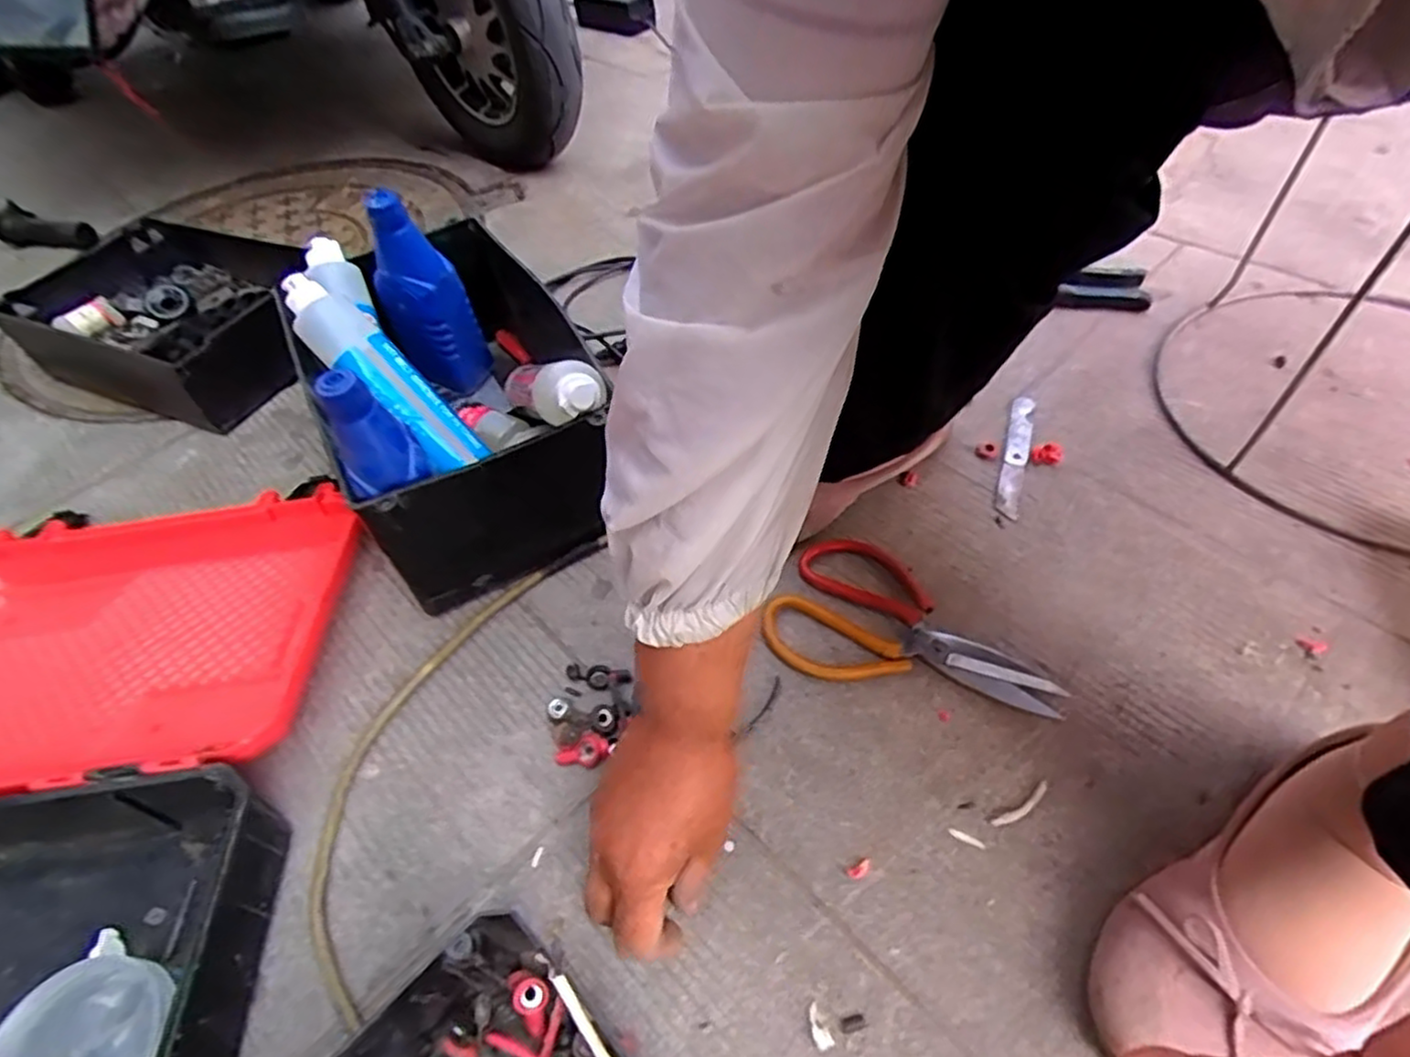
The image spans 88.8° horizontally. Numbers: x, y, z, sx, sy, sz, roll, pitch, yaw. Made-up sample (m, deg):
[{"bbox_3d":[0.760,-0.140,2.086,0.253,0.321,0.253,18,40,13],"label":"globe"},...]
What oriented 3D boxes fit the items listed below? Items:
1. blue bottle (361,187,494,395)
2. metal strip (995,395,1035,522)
[{"bbox_3d":[-0.258,-0.209,0.664,0.076,0.185,0.057,-26,52,-14],"label":"blue bottle"},{"bbox_3d":[0.271,-0.067,0.630,0.020,0.004,0.148,15,55,16],"label":"metal strip"}]

